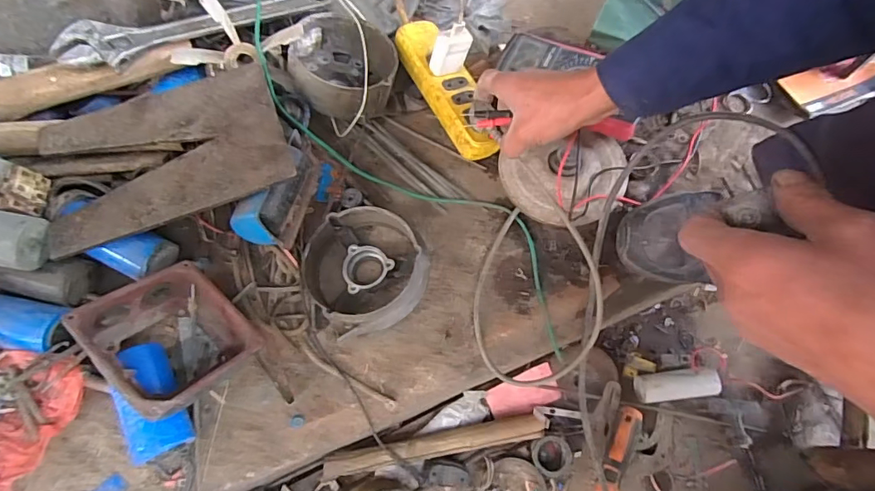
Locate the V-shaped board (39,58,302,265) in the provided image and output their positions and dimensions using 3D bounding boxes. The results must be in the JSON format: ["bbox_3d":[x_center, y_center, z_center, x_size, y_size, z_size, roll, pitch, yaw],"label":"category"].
[{"bbox_3d":[-0.271,-0.095,0.474,0.229,0.013,0.151,-18,68,-6],"label":"V-shaped board"}]

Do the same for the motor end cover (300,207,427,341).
[{"bbox_3d":[-0.075,0.024,0.489,0.118,0.049,0.128,-37,71,-13],"label":"motor end cover"}]

